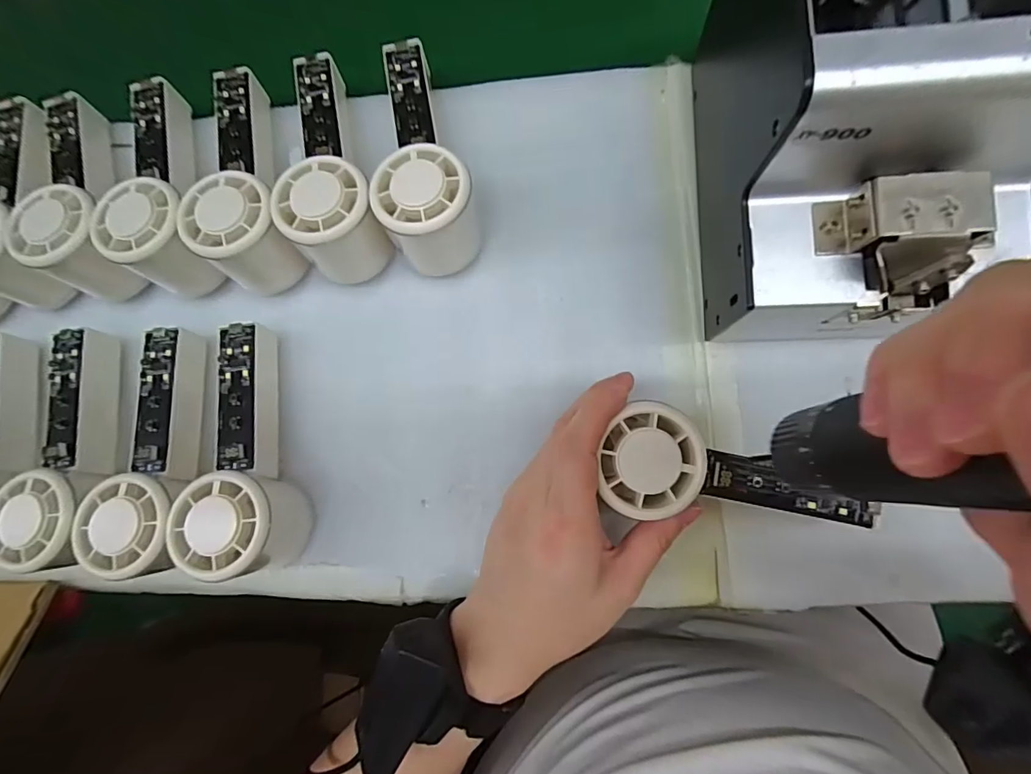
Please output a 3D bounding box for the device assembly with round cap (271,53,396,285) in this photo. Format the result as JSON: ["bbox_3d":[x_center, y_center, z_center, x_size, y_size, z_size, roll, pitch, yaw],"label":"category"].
[{"bbox_3d":[-0.116,-0.146,0.320,0.056,0.061,0.152,-12,72,6],"label":"device assembly with round cap"}]

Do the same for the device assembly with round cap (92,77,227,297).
[{"bbox_3d":[-0.227,-0.135,0.329,0.061,0.059,0.152,-13,72,6],"label":"device assembly with round cap"}]

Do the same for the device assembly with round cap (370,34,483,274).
[{"bbox_3d":[-0.062,-0.150,0.301,0.053,0.056,0.153,-16,81,6],"label":"device assembly with round cap"}]

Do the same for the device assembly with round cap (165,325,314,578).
[{"bbox_3d":[-0.162,0.037,0.300,0.053,0.057,0.151,-9,71,6],"label":"device assembly with round cap"}]

